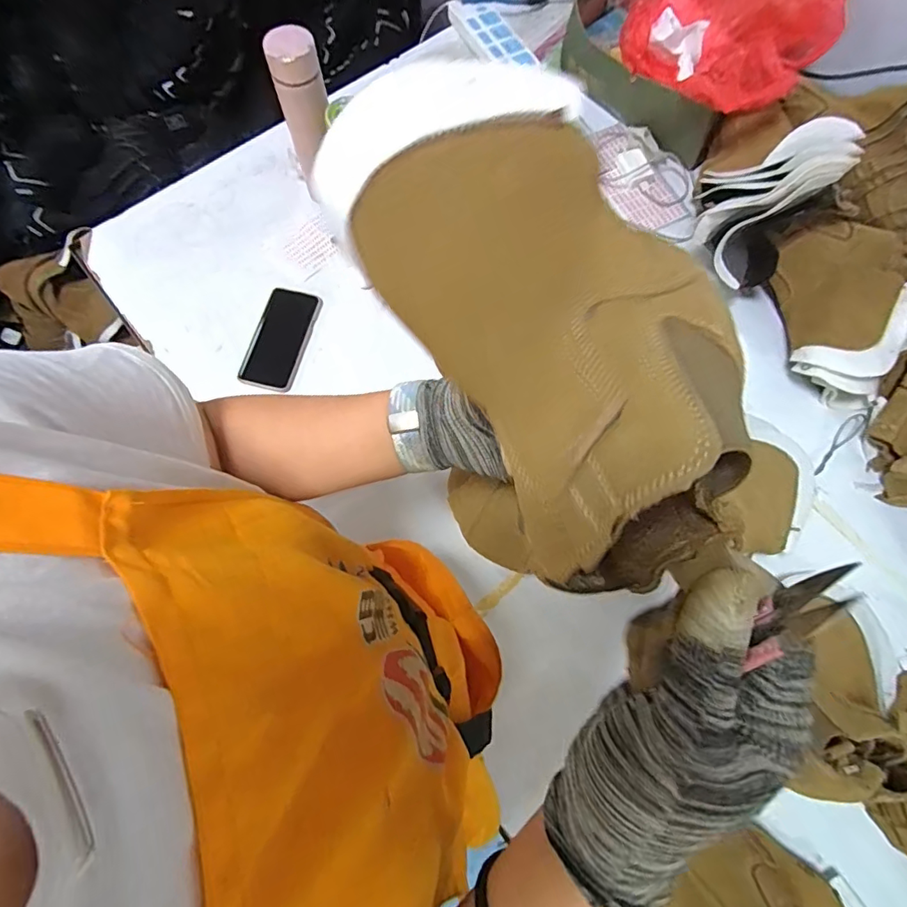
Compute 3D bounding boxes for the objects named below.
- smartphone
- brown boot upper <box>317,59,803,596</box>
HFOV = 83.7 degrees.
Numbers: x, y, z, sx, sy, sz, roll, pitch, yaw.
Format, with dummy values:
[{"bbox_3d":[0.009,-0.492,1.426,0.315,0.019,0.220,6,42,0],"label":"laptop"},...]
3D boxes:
[{"bbox_3d":[-0.261,-0.173,0.770,0.083,0.009,0.156,18,82,3],"label":"smartphone"},{"bbox_3d":[0.036,-0.066,0.232,0.131,0.084,0.263,-24,70,-8],"label":"brown boot upper"}]

